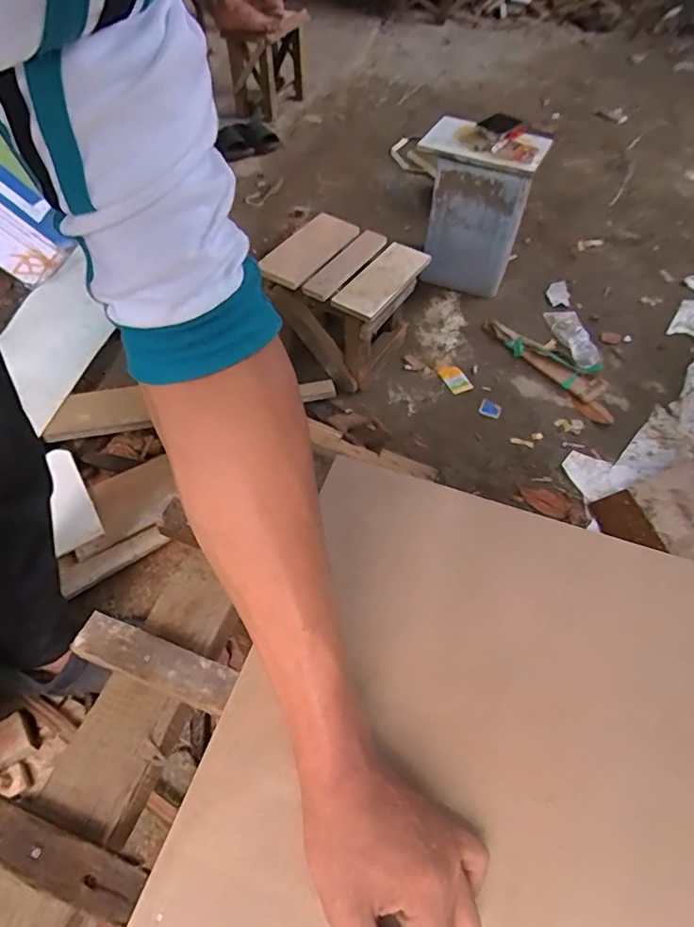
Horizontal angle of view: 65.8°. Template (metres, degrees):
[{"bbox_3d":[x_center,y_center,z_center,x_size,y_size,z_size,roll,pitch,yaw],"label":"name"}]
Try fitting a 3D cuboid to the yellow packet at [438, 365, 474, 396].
[{"bbox_3d":[0.277,-0.215,1.381,0.060,0.011,0.083,-30,73,-12],"label":"yellow packet"}]

